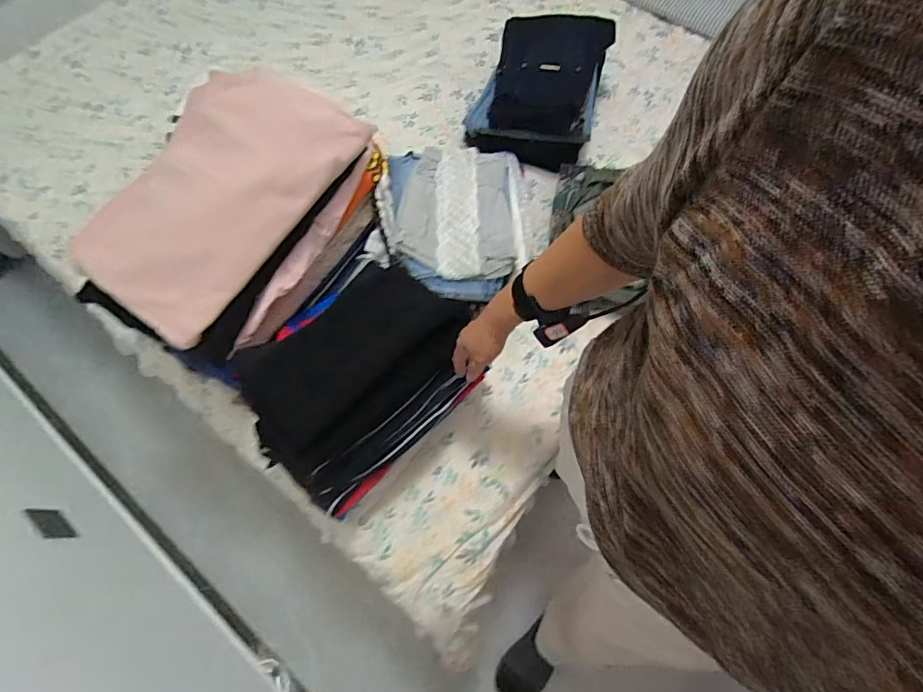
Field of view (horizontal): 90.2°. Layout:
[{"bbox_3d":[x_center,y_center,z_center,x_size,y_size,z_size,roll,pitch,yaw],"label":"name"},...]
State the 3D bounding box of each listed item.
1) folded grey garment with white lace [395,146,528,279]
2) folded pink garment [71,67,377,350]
[{"bbox_3d":[0.000,-0.287,0.955,0.271,0.066,0.345,-1,68,1],"label":"folded grey garment with white lace"},{"bbox_3d":[-0.390,-0.260,0.755,0.261,0.096,0.482,30,72,13],"label":"folded pink garment"}]

